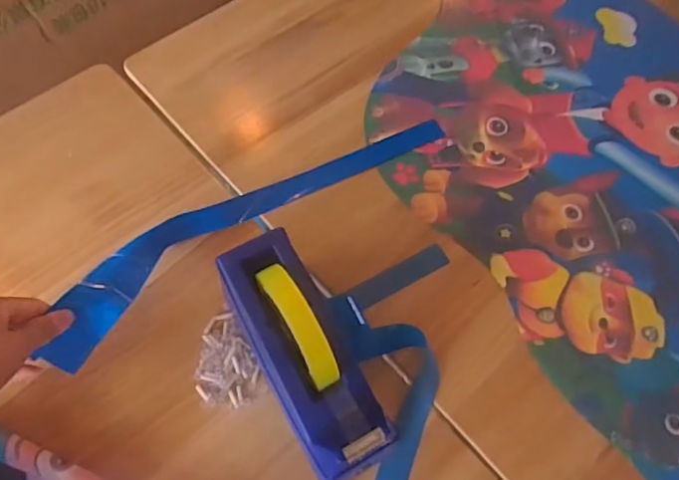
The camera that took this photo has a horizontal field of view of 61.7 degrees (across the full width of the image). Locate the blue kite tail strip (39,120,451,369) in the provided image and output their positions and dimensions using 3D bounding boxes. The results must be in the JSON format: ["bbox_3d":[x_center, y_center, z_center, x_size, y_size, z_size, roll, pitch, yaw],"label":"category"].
[{"bbox_3d":[-0.085,-0.029,0.591,0.458,0.039,0.091,-29,66,-22],"label":"blue kite tail strip"}]

